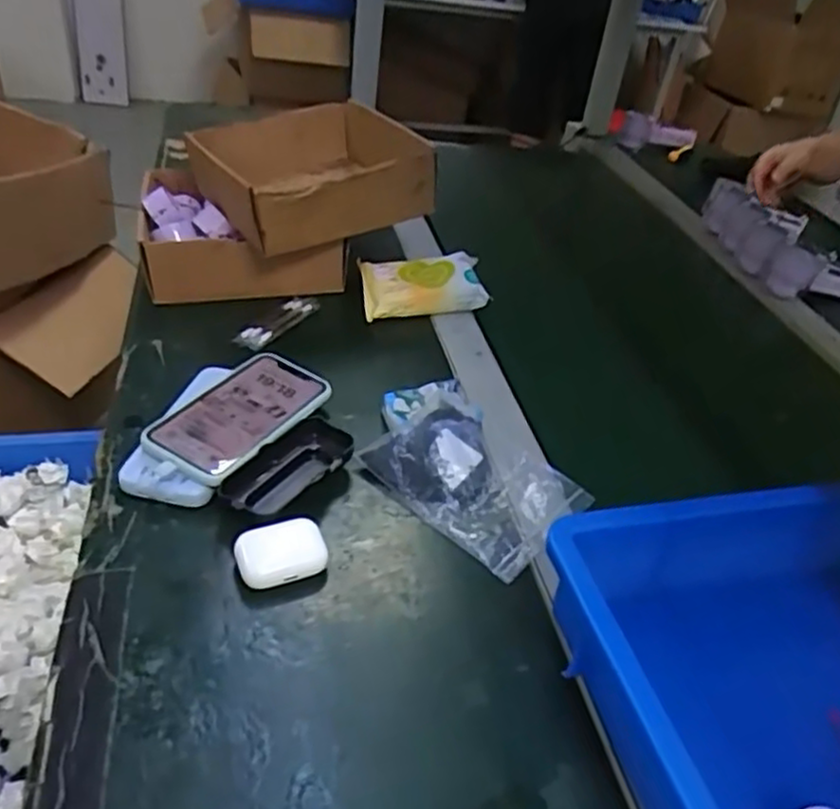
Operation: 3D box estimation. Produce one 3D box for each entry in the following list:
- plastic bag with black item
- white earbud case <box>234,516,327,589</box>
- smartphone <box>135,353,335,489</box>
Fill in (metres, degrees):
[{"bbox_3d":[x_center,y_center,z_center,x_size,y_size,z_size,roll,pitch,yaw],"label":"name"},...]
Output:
[{"bbox_3d":[0.043,0.057,0.566,0.150,0.027,0.109,33,43,28],"label":"plastic bag with black item"},{"bbox_3d":[-0.093,0.101,0.483,0.058,0.021,0.039,-7,40,-21],"label":"white earbud case"},{"bbox_3d":[-0.142,0.006,0.579,0.079,0.010,0.155,30,40,18],"label":"smartphone"}]

